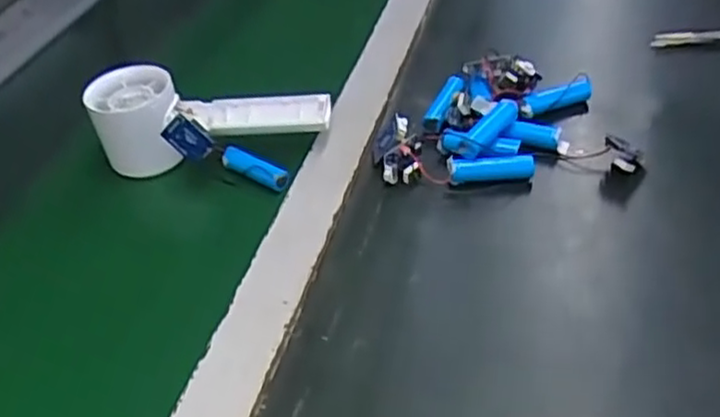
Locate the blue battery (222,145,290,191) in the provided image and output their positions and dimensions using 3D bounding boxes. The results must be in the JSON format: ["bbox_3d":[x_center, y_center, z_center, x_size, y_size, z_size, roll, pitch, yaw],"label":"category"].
[{"bbox_3d":[-0.069,-0.028,0.473,0.051,0.012,0.014,23,49,30],"label":"blue battery"}]

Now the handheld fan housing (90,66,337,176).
[{"bbox_3d":[-0.103,-0.057,0.482,0.157,0.050,0.056,2,41,9],"label":"handheld fan housing"}]

